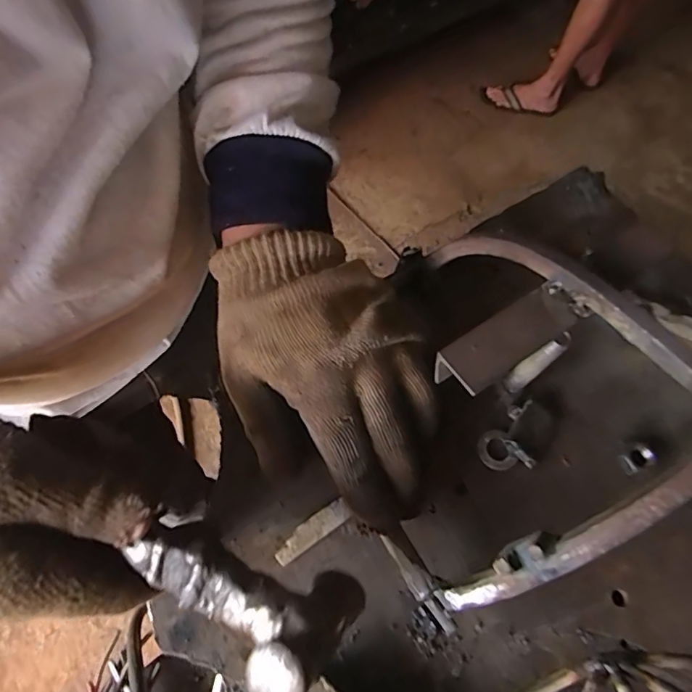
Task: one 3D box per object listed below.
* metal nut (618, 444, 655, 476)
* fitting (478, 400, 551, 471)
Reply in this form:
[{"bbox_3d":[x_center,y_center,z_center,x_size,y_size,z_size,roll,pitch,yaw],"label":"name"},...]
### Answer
[{"bbox_3d":[0.172,0.067,0.292,0.018,0.007,0.012,-24,64,-14],"label":"metal nut"},{"bbox_3d":[0.103,0.055,0.294,0.047,0.015,0.030,-40,69,-21],"label":"fitting"}]

